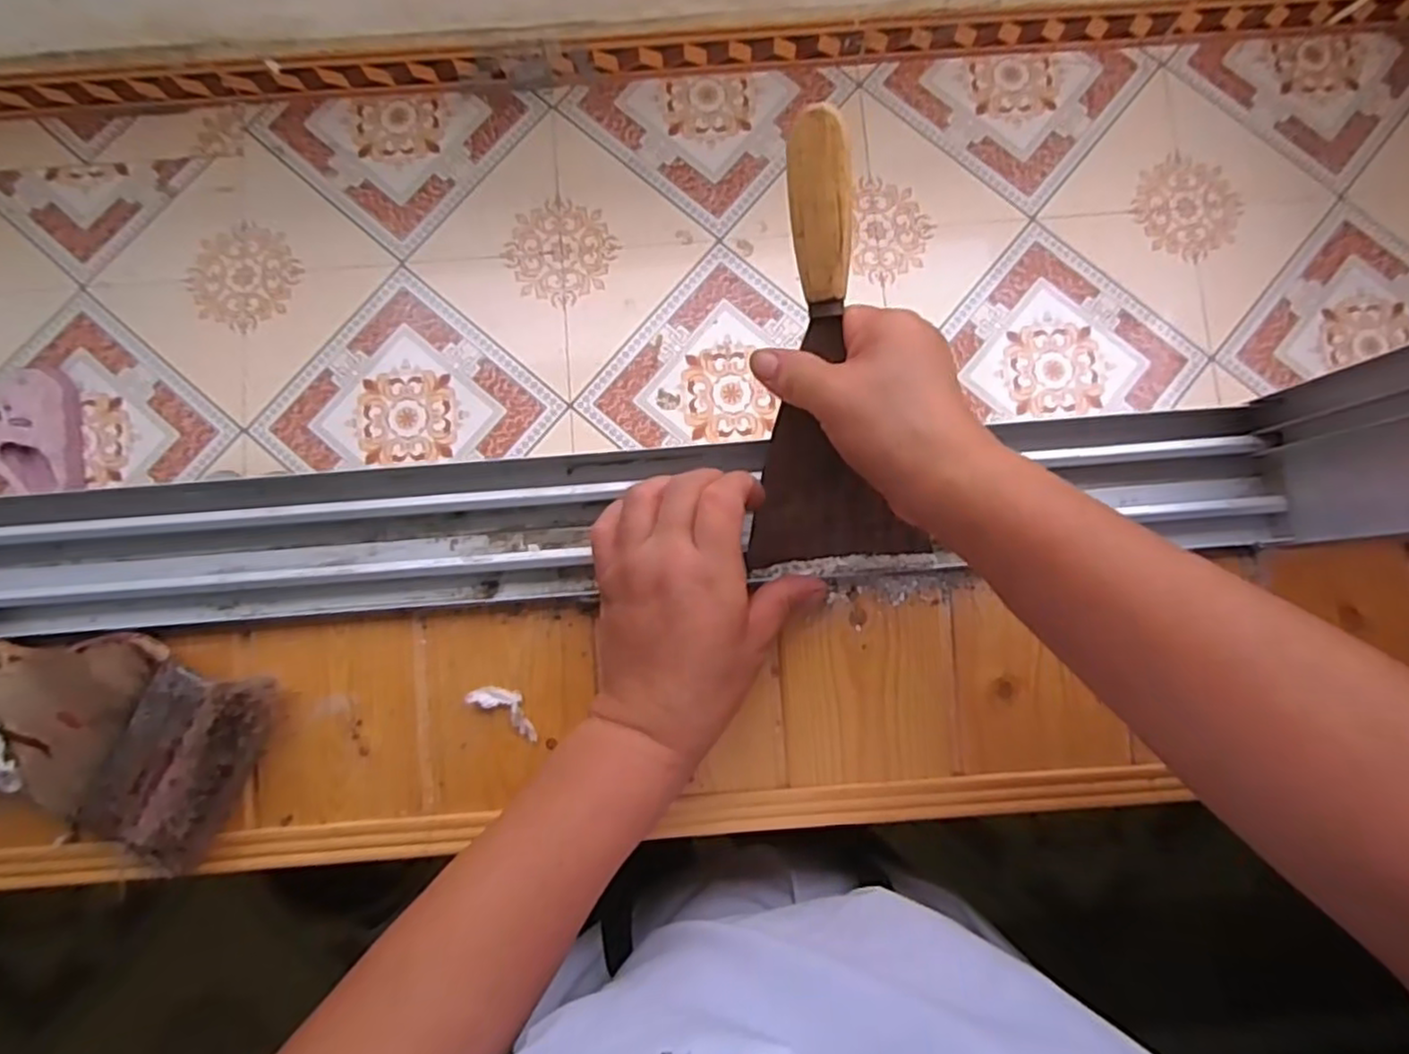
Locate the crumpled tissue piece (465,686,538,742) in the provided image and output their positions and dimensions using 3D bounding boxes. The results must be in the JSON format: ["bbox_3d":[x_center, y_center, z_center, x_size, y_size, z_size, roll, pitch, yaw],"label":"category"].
[{"bbox_3d":[-0.101,0.093,0.368,0.041,0.006,0.017,31,85,2],"label":"crumpled tissue piece"}]

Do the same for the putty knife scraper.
[{"bbox_3d":[0.059,-0.080,0.335,0.081,0.013,0.201,-6,109,-2],"label":"putty knife scraper"}]

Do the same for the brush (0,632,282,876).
[{"bbox_3d":[-0.325,0.089,0.361,0.197,0.035,0.108,25,85,2],"label":"brush"}]

